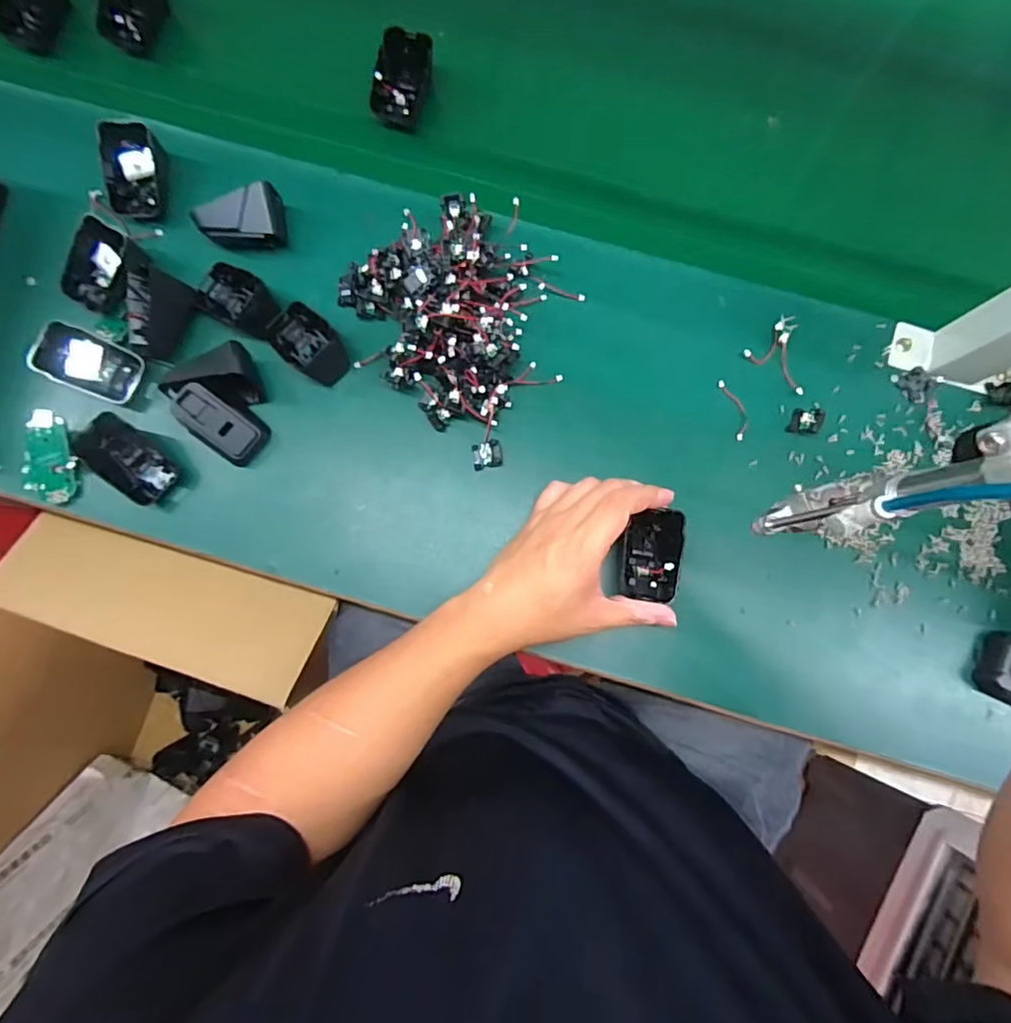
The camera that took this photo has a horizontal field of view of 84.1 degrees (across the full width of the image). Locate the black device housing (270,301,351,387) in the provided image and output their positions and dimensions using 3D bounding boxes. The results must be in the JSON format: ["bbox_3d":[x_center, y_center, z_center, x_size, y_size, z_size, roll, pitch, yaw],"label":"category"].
[{"bbox_3d":[-0.161,-0.137,0.461,0.069,0.028,0.044,40,84,5],"label":"black device housing"}]

